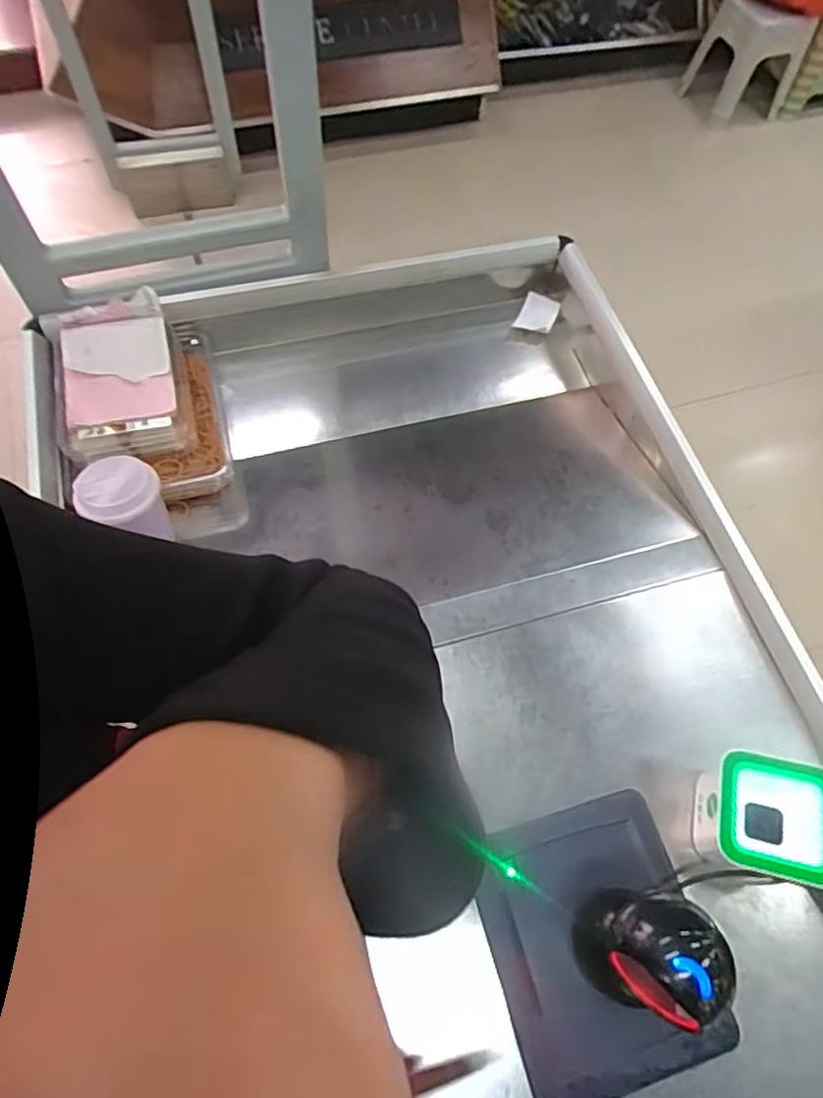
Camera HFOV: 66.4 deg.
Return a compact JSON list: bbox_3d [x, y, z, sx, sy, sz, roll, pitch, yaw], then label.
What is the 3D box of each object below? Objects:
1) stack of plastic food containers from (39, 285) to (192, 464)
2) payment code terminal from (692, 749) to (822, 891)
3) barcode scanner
[{"bbox_3d":[-0.384,-0.226,0.817,0.151,0.044,0.236,-17,67,-11],"label":"stack of plastic food containers"},{"bbox_3d":[0.355,0.264,0.607,0.132,0.112,0.104,16,65,4],"label":"payment code terminal"},{"bbox_3d":[0.207,0.345,0.535,0.094,0.153,0.087,1,64,-3],"label":"barcode scanner"}]

